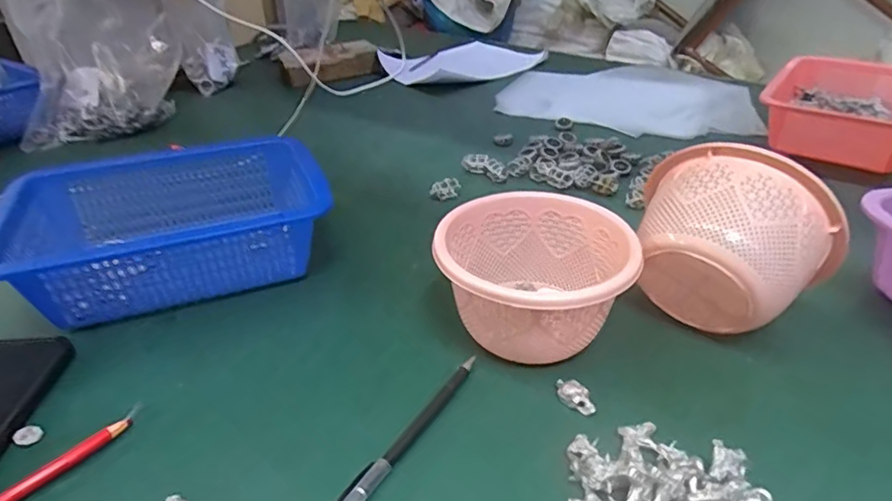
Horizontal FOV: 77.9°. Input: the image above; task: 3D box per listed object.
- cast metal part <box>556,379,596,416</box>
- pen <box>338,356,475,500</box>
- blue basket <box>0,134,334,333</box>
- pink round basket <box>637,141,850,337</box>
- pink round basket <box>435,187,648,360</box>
[{"bbox_3d":[0.091,0.102,0.387,0.017,0.010,0.031,-26,41,-32],"label":"cast metal part"},{"bbox_3d":[-0.023,0.116,0.362,0.012,0.013,0.147,19,39,28],"label":"pen"},{"bbox_3d":[-0.243,-0.017,0.513,0.256,0.122,0.191,-15,36,-21],"label":"blue basket"},{"bbox_3d":[0.213,0.002,0.425,0.146,0.135,0.082,21,39,30],"label":"pink round basket"},{"bbox_3d":[0.071,0.021,0.433,0.138,0.083,0.136,-1,33,1],"label":"pink round basket"}]

